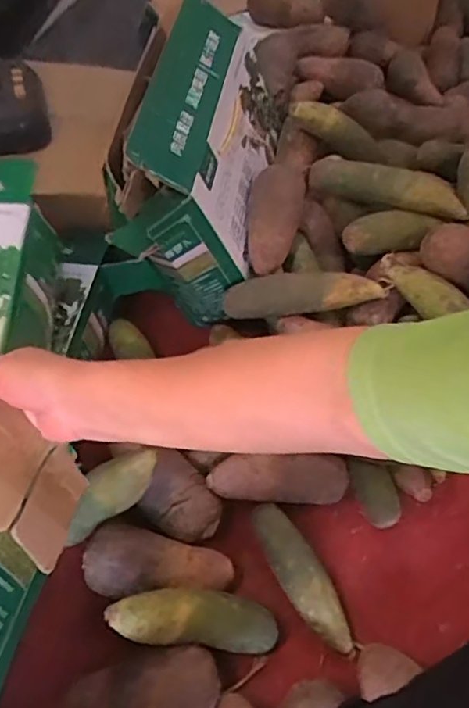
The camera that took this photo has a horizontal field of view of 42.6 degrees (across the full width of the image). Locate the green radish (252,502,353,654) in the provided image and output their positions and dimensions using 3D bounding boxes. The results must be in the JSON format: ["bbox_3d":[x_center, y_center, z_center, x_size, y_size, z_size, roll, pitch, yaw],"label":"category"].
[{"bbox_3d":[0.078,0.255,0.697,0.054,0.062,0.183,-27,59,-15],"label":"green radish"}]

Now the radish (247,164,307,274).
[{"bbox_3d":[0.056,-0.196,0.844,0.075,0.057,0.164,8,56,8],"label":"radish"}]

